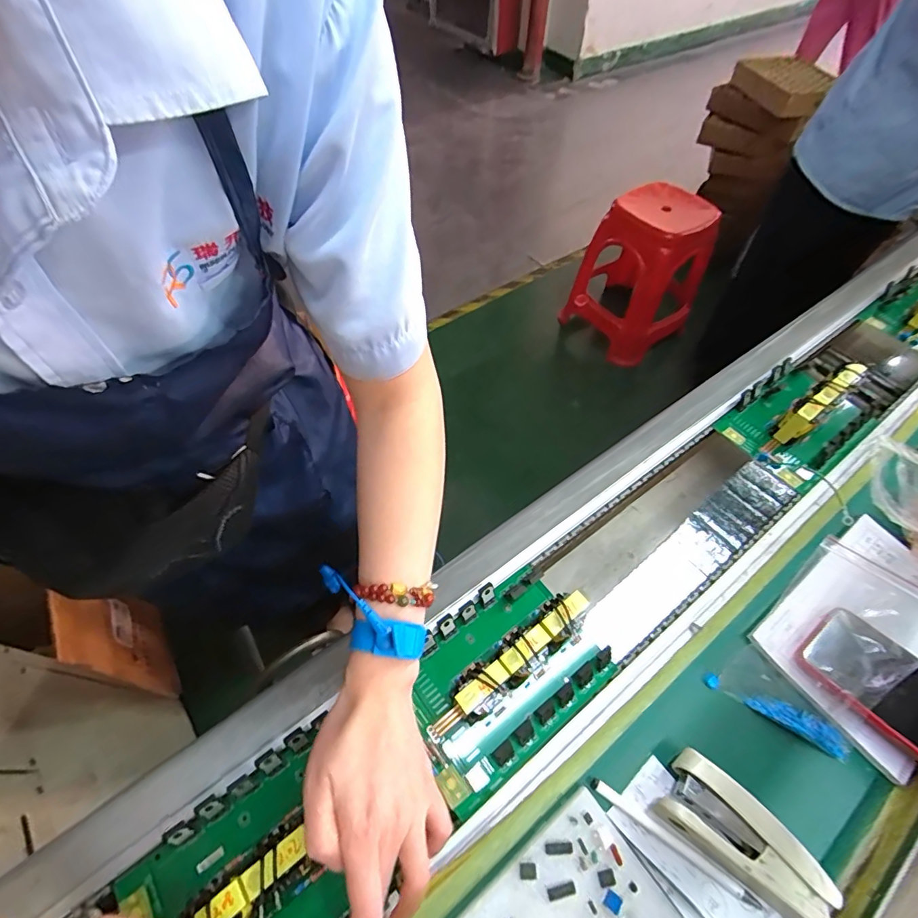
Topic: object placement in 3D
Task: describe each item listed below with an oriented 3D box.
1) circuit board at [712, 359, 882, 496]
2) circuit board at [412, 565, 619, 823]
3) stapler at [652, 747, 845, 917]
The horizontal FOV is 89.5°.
[{"bbox_3d":[0.404,-0.055,0.542,0.148,0.062,0.121,-34,63,-22],"label":"circuit board"},{"bbox_3d":[0.037,0.176,0.389,0.168,0.062,0.123,-31,62,-20],"label":"circuit board"},{"bbox_3d":[0.205,0.269,0.331,0.113,0.025,0.052,32,61,19],"label":"stapler"}]

